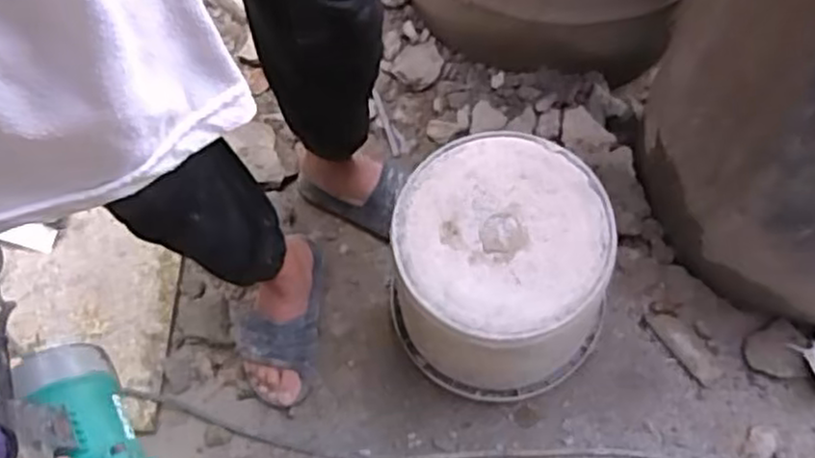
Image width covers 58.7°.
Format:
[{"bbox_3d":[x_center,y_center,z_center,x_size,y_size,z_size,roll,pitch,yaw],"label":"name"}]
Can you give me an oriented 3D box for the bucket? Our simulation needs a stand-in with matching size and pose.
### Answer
[{"bbox_3d":[0.113,0.075,0.956,0.235,0.323,0.240,-1,63,3],"label":"bucket"}]

